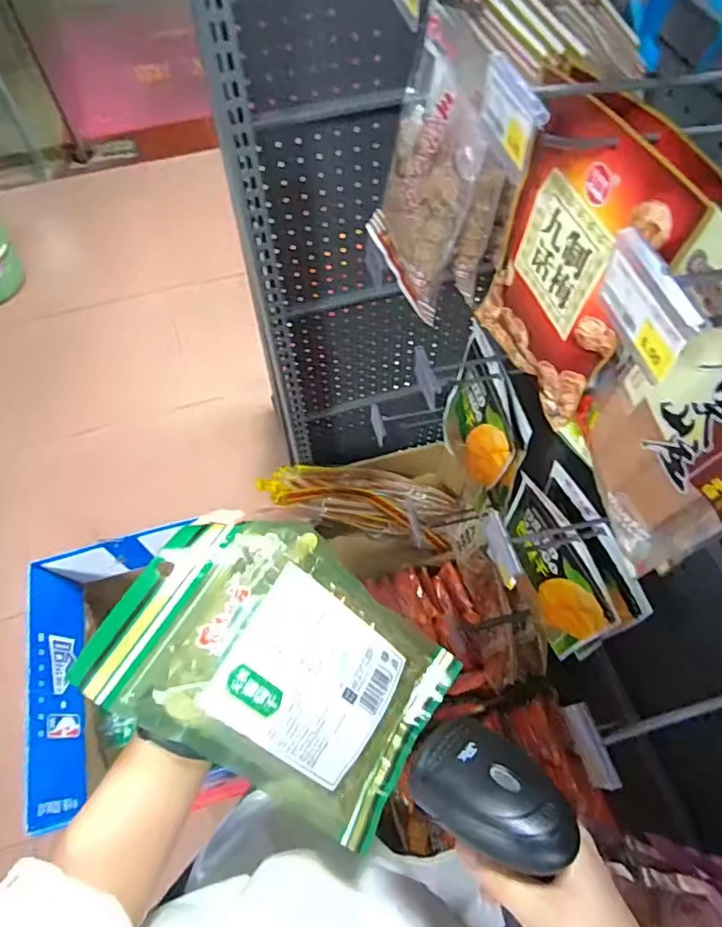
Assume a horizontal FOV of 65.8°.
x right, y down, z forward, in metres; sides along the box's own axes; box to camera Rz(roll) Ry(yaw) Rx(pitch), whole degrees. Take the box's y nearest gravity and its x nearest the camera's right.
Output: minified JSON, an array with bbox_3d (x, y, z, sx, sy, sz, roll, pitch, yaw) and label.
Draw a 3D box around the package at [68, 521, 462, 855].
[{"bbox_3d":[-0.044,0.137,0.380,0.229,0.035,0.152,43,65,-19],"label":"package"}]

